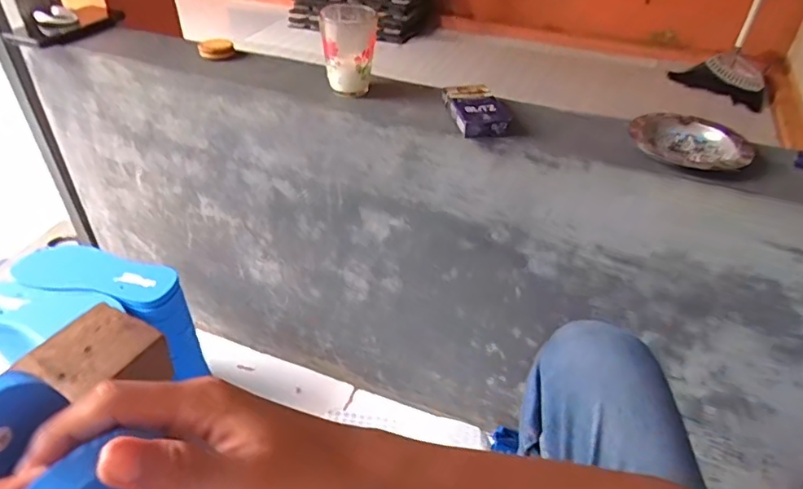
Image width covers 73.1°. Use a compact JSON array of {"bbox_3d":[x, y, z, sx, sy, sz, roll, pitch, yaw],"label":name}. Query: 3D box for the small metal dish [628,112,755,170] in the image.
[{"bbox_3d":[0.299,-0.108,0.566,0.116,0.017,0.099,8,40,8],"label":"small metal dish"}]

